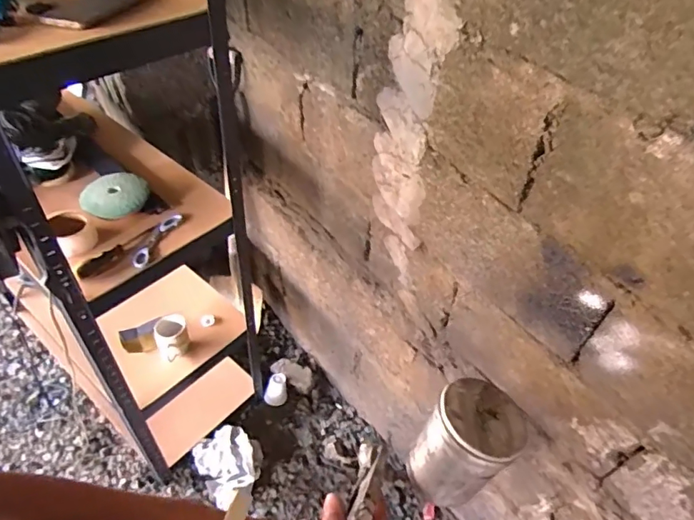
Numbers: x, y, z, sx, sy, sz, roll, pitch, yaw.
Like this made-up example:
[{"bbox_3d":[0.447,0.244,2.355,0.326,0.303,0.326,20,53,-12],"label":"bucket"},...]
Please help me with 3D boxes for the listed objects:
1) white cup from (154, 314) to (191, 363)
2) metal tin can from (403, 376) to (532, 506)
[{"bbox_3d":[-0.461,0.212,1.269,0.086,0.106,0.098,-19,51,-19],"label":"white cup"},{"bbox_3d":[0.105,0.174,0.446,0.075,0.116,0.078,-15,48,-36],"label":"metal tin can"}]

